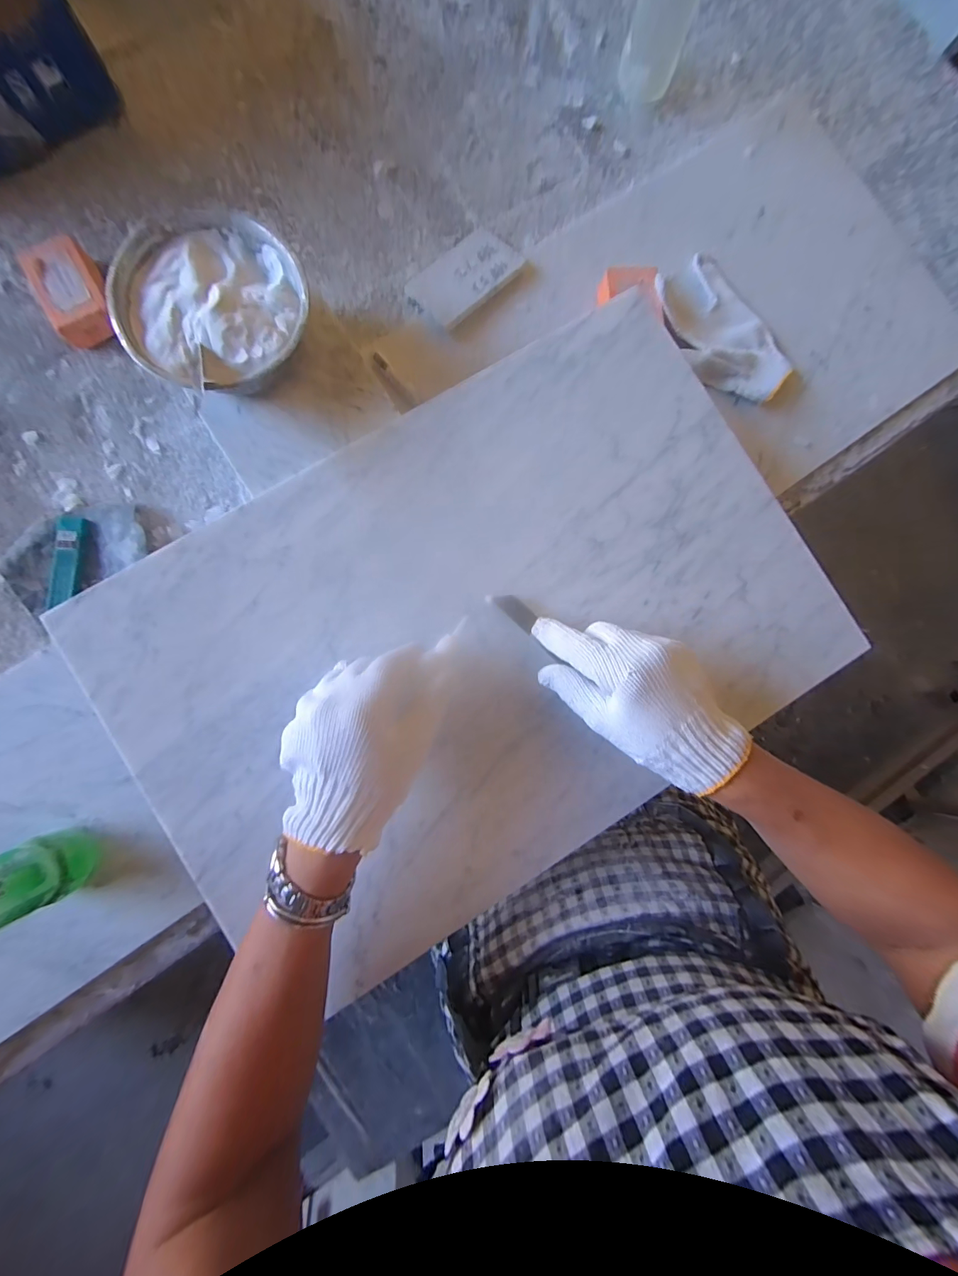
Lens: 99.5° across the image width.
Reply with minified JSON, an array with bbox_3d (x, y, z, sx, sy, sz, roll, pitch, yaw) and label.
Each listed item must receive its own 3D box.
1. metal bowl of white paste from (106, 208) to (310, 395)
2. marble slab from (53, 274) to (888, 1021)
[{"bbox_3d":[-0.213,-0.266,0.337,0.138,0.048,0.140,0,86,-4],"label":"metal bowl of white paste"},{"bbox_3d":[0.002,-0.005,0.351,0.584,0.020,0.392,-32,89,-6],"label":"marble slab"}]

